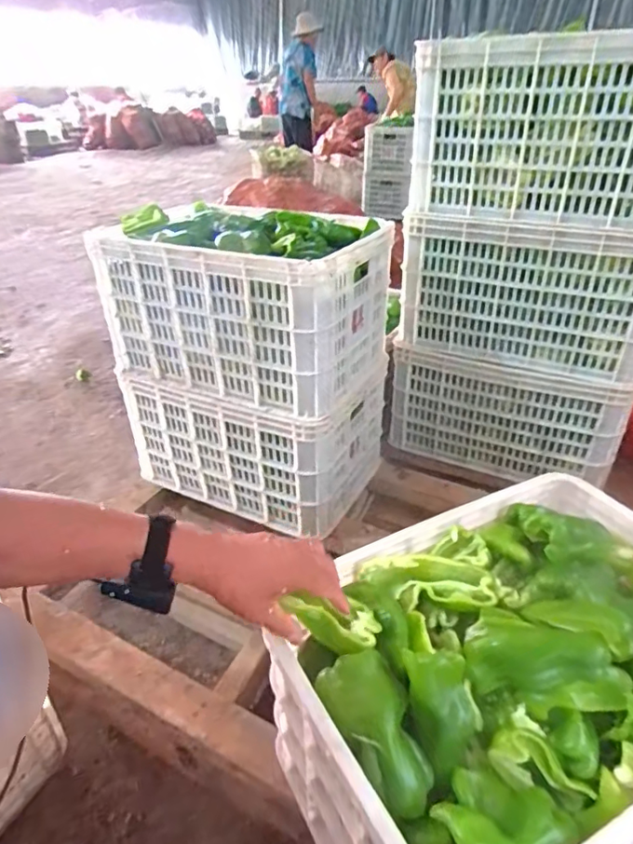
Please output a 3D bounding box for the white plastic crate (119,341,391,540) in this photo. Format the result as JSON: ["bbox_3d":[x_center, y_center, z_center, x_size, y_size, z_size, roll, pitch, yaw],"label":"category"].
[{"bbox_3d":[-0.142,0.011,1.233,0.515,0.288,0.308,13,35,21],"label":"white plastic crate"}]

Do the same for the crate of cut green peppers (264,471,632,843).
[{"bbox_3d":[0.234,0.316,0.645,0.517,0.296,0.374,-15,38,-26],"label":"crate of cut green peppers"}]

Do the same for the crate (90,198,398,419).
[{"bbox_3d":[-0.143,-0.247,1.090,0.502,0.289,0.307,16,36,24],"label":"crate"}]

